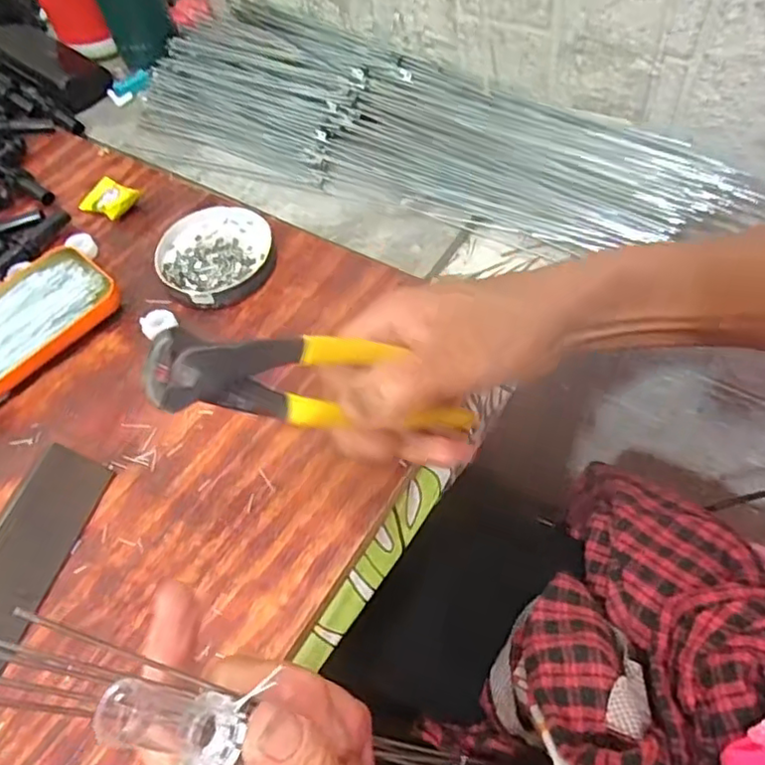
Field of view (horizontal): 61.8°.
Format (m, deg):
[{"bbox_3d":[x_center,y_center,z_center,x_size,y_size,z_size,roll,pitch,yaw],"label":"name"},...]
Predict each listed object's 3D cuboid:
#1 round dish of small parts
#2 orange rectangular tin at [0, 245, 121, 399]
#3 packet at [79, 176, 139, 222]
[{"bbox_3d":[-0.117,-0.089,0.453,0.080,0.016,0.082,-3,57,5],"label":"round dish of small parts"},{"bbox_3d":[-0.254,-0.034,0.430,0.077,0.015,0.144,35,68,25],"label":"orange rectangular tin"},{"bbox_3d":[-0.213,-0.143,0.498,0.055,0.014,0.030,20,61,34],"label":"packet"}]

